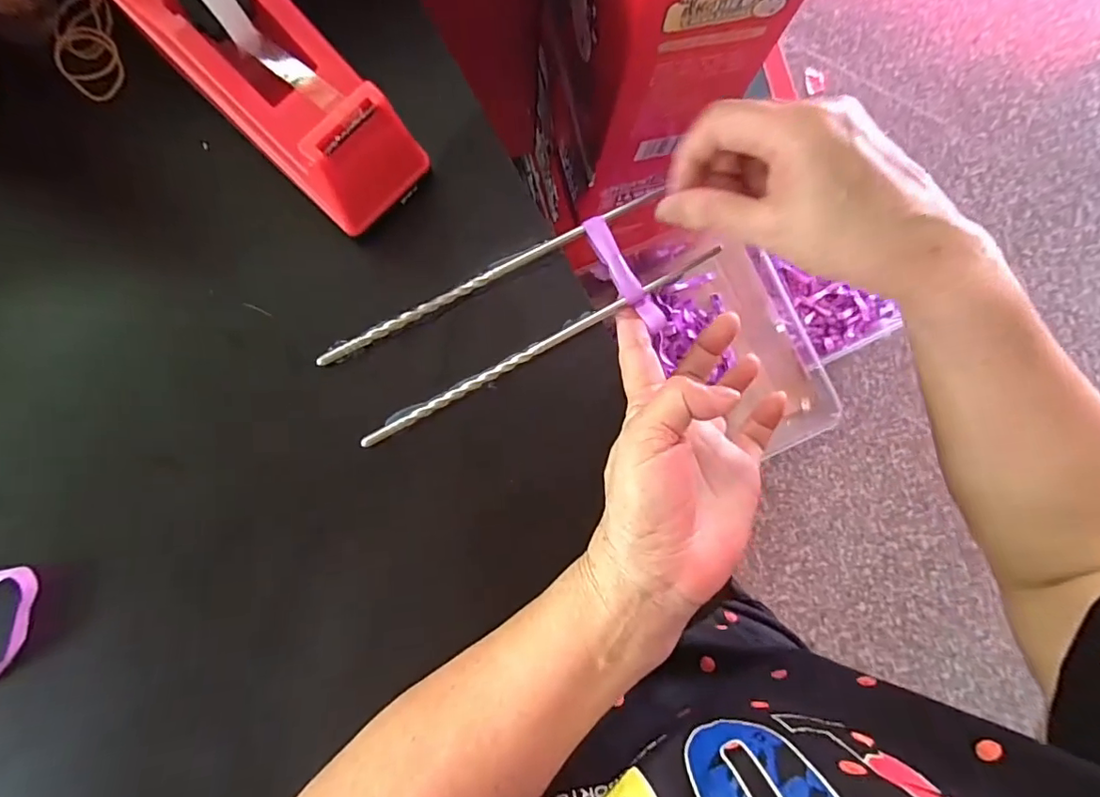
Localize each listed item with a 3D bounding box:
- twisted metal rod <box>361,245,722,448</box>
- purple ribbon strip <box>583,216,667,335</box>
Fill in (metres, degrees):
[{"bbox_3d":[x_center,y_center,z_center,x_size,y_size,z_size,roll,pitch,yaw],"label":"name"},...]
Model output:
[{"bbox_3d":[-0.002,-0.030,0.293,0.217,0.005,0.007,-29,84,-5],"label":"twisted metal rod"},{"bbox_3d":[0.041,-0.068,0.297,0.014,0.005,0.073,-32,86,-7],"label":"purple ribbon strip"}]

